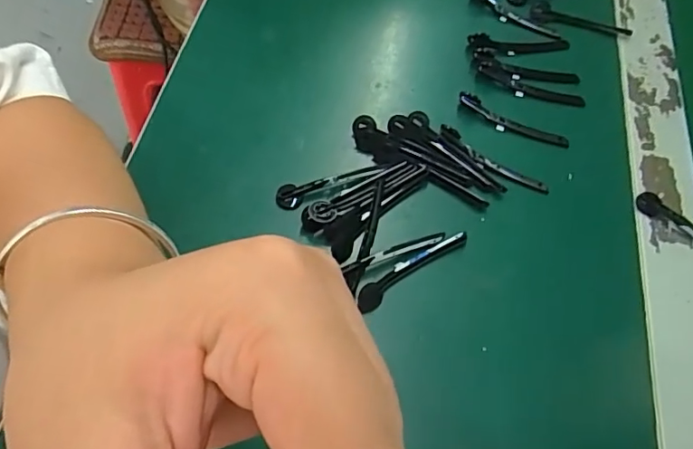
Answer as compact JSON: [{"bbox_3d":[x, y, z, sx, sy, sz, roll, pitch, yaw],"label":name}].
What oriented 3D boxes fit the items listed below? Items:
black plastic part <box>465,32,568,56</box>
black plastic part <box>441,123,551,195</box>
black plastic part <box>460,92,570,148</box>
[{"bbox_3d":[0.123,-0.126,0.364,0.074,0.012,0.012,-5,61,-5],"label":"black plastic part"},{"bbox_3d":[0.088,-0.036,0.313,0.072,0.004,0.012,32,78,6],"label":"black plastic part"},{"bbox_3d":[0.105,-0.065,0.329,0.072,0.012,0.009,22,62,10],"label":"black plastic part"}]

